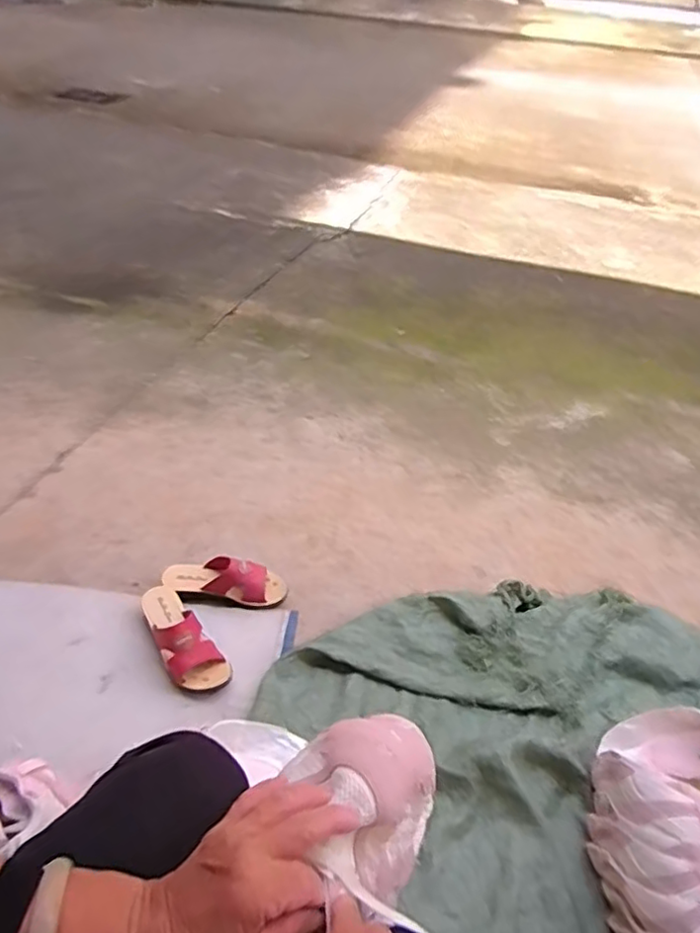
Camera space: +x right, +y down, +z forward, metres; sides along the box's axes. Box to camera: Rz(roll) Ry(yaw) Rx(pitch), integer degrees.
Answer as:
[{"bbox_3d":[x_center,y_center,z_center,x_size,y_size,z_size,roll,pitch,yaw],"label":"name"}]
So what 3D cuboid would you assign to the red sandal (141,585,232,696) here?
[{"bbox_3d":[-0.296,0.290,1.039,0.088,0.074,0.230,-29,52,-31],"label":"red sandal"}]

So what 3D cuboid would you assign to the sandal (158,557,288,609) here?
[{"bbox_3d":[-0.233,0.213,1.131,0.225,0.067,0.085,2,43,-4],"label":"sandal"}]

